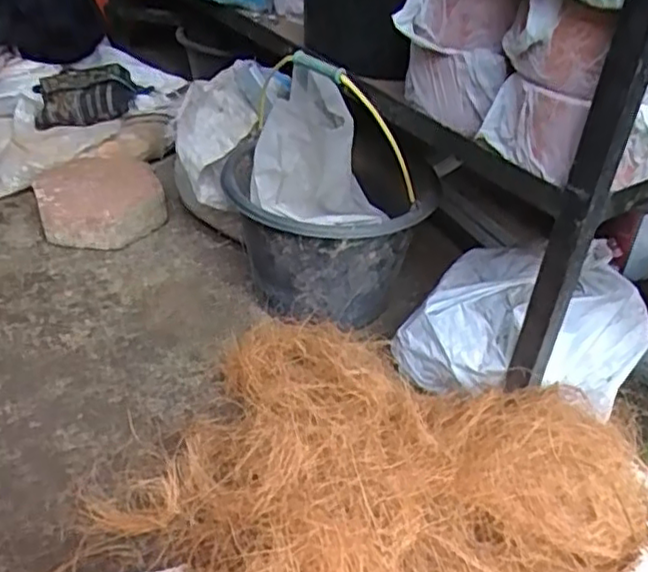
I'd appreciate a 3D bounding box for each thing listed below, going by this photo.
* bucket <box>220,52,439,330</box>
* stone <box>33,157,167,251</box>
[{"bbox_3d":[0.004,-0.130,0.876,0.237,0.306,0.237,-1,37,-8],"label":"bucket"},{"bbox_3d":[-0.372,-0.139,1.120,0.194,0.093,0.205,-9,39,-19],"label":"stone"}]

